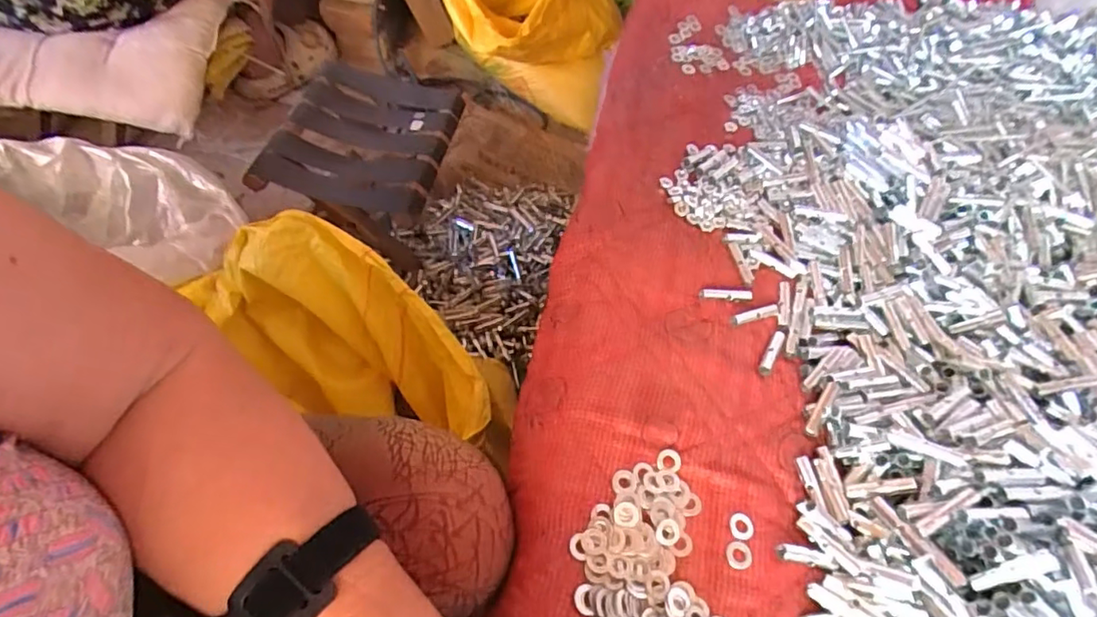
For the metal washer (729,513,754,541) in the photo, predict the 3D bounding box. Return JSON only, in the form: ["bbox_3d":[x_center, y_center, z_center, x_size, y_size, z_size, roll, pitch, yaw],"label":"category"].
[{"bbox_3d":[0.125,0.141,0.371,0.016,0.004,0.016,5,56,-8],"label":"metal washer"}]

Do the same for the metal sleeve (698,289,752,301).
[{"bbox_3d":[0.149,-0.012,0.481,0.046,0.004,0.009,4,56,-8],"label":"metal sleeve"}]

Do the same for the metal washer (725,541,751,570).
[{"bbox_3d":[0.120,0.155,0.360,0.016,0.004,0.016,5,56,-8],"label":"metal washer"}]

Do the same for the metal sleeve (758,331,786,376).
[{"bbox_3d":[0.178,0.035,0.457,0.010,0.008,0.047,30,57,10],"label":"metal sleeve"}]

